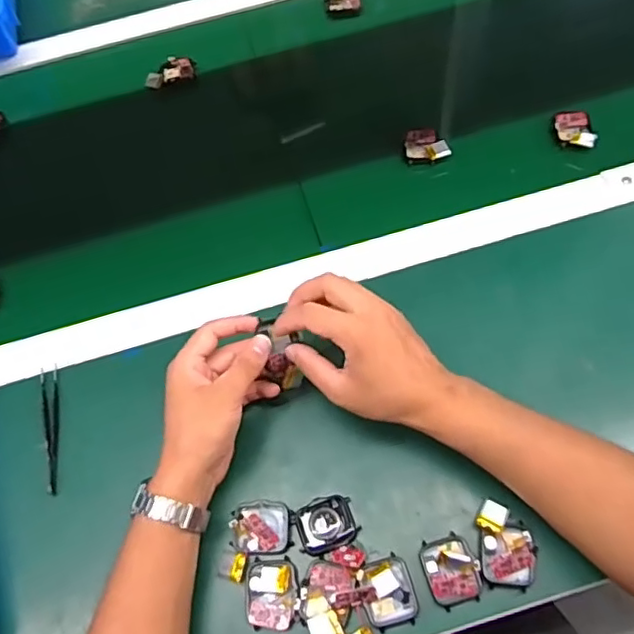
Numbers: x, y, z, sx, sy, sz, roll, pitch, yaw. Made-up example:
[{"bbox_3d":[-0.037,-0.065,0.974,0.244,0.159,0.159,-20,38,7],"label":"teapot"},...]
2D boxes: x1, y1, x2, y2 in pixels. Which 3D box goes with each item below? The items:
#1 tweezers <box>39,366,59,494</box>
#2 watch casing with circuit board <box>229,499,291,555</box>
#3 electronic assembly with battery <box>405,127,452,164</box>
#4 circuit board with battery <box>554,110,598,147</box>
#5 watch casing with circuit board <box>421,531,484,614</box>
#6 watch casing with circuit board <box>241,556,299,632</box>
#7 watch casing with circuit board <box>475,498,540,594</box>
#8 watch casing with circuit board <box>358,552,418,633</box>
[{"bbox_3d":[-0.233,0.097,0.522,0.016,0.012,0.116,-15,63,-2],"label":"tweezers"},{"bbox_3d":[-0.044,0.165,0.467,0.045,0.006,0.040,-6,63,3],"label":"watch casing with circuit board"},{"bbox_3d":[0.116,-0.183,0.629,0.043,0.018,0.045,-5,63,2],"label":"electronic assembly with battery"},{"bbox_3d":[0.270,-0.195,0.620,0.035,0.013,0.053,-3,63,5],"label":"circuit board with battery"},{"bbox_3d":[0.099,0.187,0.437,0.039,0.015,0.047,-17,63,-2],"label":"watch casing with circuit board"},{"bbox_3d":[-0.035,0.207,0.442,0.040,0.007,0.048,-6,63,3],"label":"watch casing with circuit board"},{"bbox_3d":[0.141,0.169,0.442,0.039,0.012,0.059,-2,63,5],"label":"watch casing with circuit board"},{"bbox_3d":[0.052,0.202,0.436,0.038,0.014,0.048,-16,63,-2],"label":"watch casing with circuit board"}]

